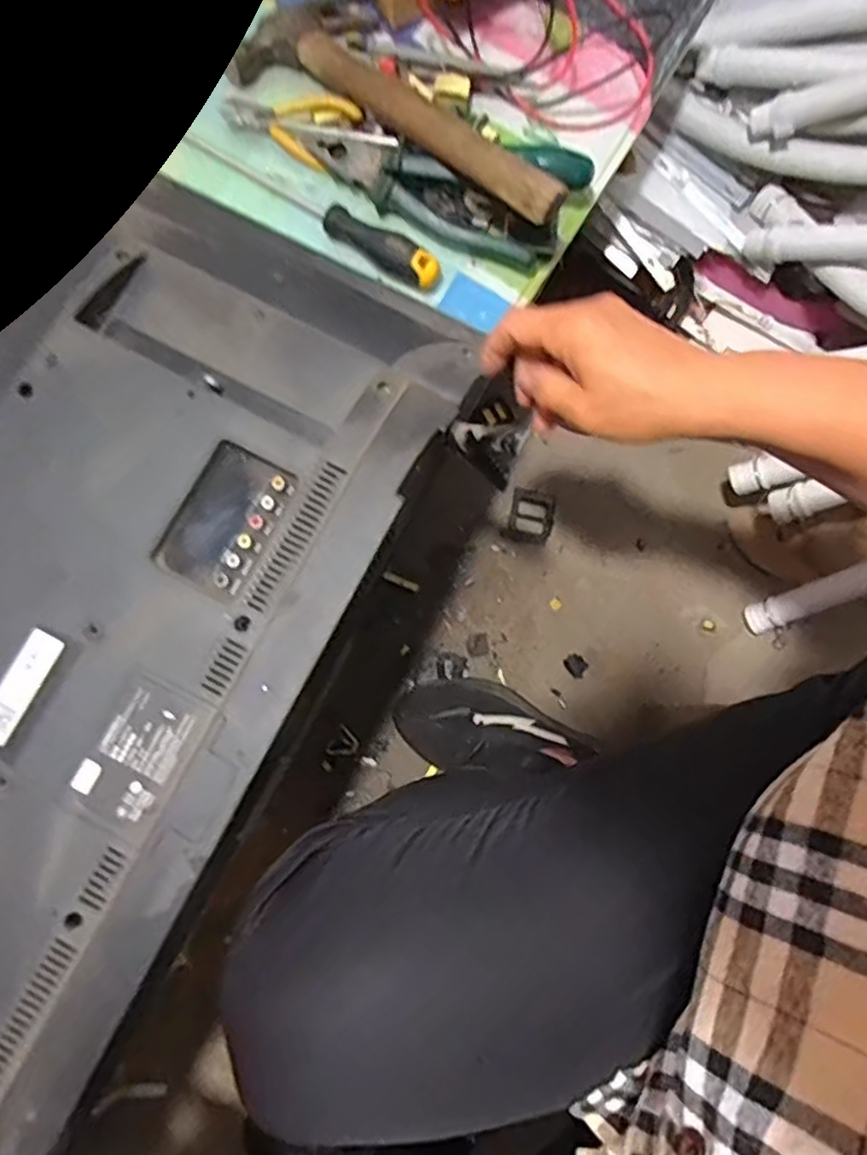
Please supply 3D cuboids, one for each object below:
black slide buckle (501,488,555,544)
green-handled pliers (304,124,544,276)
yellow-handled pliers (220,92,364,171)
[{"bbox_3d":[0.116,-0.072,0.795,0.053,0.015,0.061,15,80,2],"label":"black slide buckle"},{"bbox_3d":[-0.007,-0.296,0.521,0.199,0.033,0.050,36,81,5],"label":"green-handled pliers"},{"bbox_3d":[-0.112,-0.365,0.532,0.098,0.023,0.055,25,80,3],"label":"yellow-handled pliers"}]

